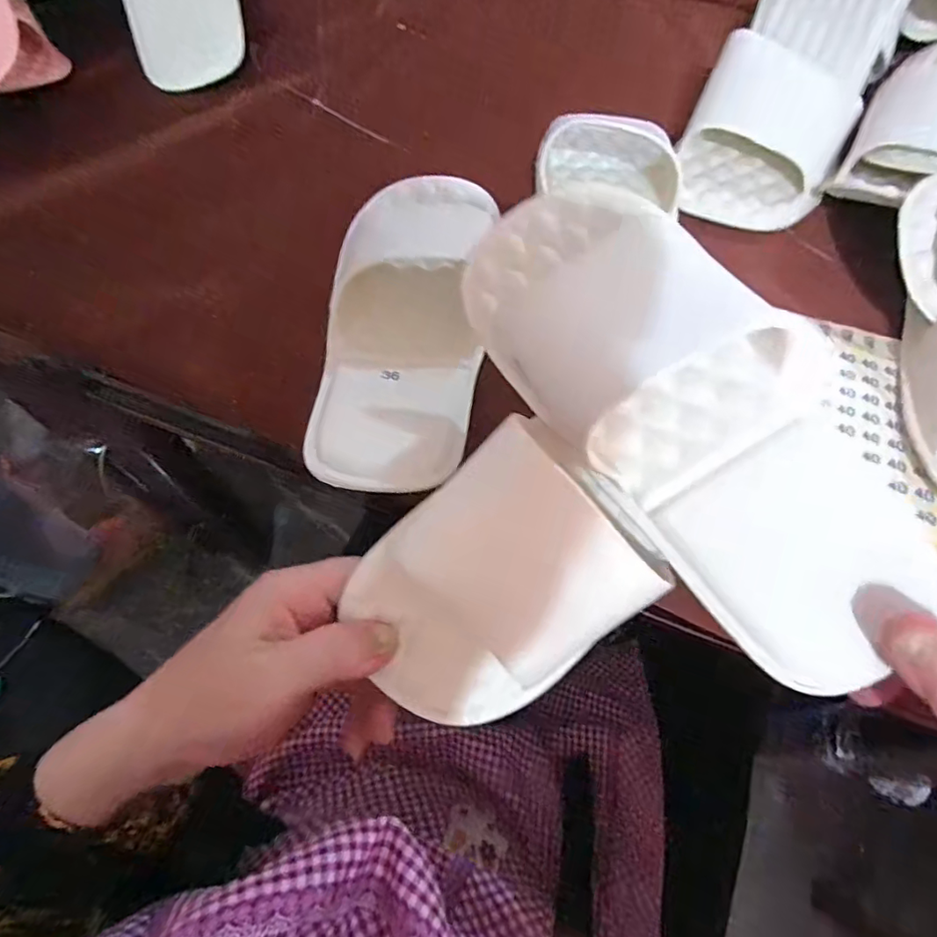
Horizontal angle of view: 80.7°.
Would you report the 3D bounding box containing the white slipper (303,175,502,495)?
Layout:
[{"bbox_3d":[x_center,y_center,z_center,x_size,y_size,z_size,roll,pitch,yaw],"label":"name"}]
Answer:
[{"bbox_3d":[-0.036,-0.086,0.326,0.094,0.055,0.233,5,65,1],"label":"white slipper"}]

